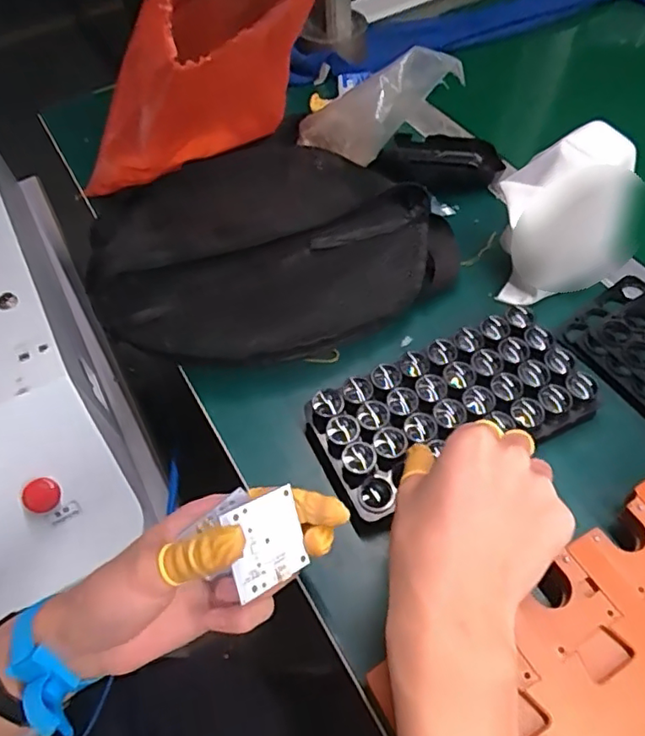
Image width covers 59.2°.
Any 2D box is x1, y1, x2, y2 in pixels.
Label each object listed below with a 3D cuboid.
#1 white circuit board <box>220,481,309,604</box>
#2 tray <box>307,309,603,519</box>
[{"bbox_3d":[-0.028,0.087,0.285,0.041,0.004,0.043,-15,91,-44],"label":"white circuit board"},{"bbox_3d":[0.091,0.029,0.410,0.188,0.030,0.094,-23,58,-11],"label":"tray"}]

